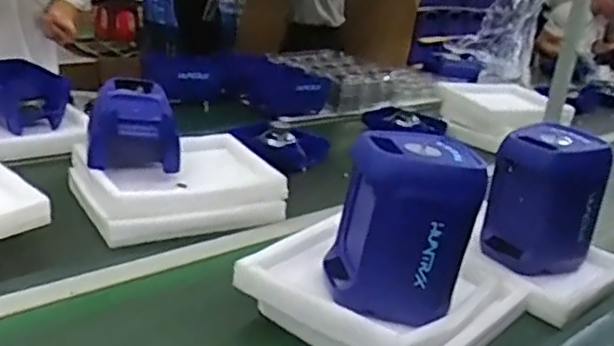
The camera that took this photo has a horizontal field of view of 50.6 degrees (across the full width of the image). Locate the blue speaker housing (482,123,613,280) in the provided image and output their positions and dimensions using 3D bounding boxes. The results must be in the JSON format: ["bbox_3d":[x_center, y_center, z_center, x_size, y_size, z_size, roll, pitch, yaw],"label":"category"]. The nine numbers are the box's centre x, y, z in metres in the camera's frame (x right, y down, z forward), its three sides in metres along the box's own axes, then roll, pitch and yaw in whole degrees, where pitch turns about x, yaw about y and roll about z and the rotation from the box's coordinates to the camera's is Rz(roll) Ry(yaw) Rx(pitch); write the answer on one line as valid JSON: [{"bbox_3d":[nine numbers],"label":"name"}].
[{"bbox_3d":[0.449,0.046,1.230,0.196,0.258,0.163,17,24,25],"label":"blue speaker housing"}]

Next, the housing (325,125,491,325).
[{"bbox_3d":[0.140,0.071,0.942,0.189,0.218,0.148,9,22,6],"label":"housing"}]

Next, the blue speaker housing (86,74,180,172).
[{"bbox_3d":[-0.366,-0.100,1.363,0.171,0.152,0.220,-1,23,-17],"label":"blue speaker housing"}]

